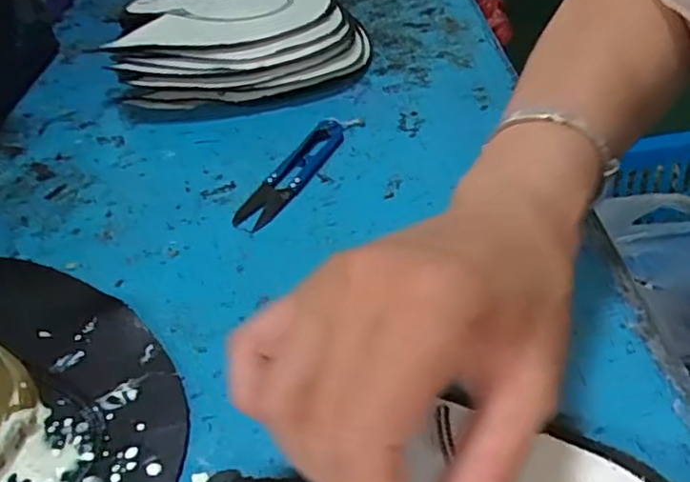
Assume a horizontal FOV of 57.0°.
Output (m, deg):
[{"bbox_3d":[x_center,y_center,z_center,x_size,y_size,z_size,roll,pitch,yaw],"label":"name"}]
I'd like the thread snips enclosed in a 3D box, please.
[{"bbox_3d":[-0.032,-0.044,0.390,0.025,0.007,0.105,14,45,23],"label":"thread snips"}]

